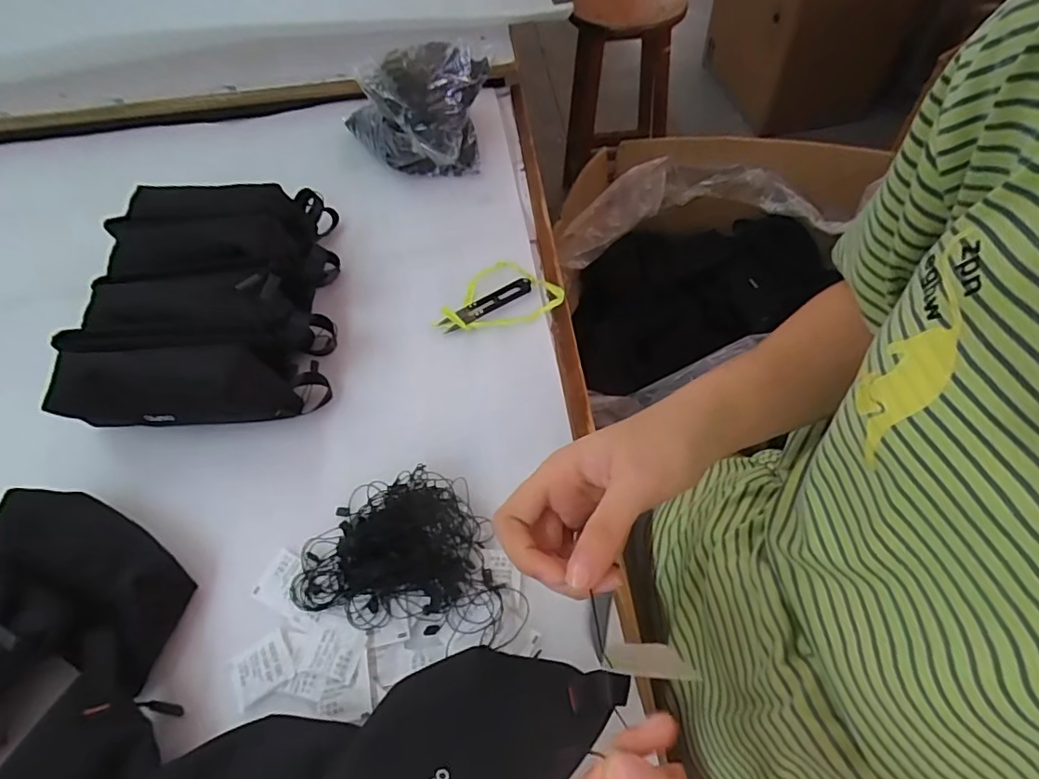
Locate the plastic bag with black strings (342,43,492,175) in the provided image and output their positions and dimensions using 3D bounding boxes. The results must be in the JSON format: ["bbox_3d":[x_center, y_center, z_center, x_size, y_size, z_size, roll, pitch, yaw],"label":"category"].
[{"bbox_3d":[-0.123,-0.331,0.669,0.182,0.124,0.129,-9,55,-3],"label":"plastic bag with black strings"}]

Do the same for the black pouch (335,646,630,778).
[{"bbox_3d":[-0.040,0.205,0.282,0.095,0.024,0.193,36,84,6],"label":"black pouch"}]

